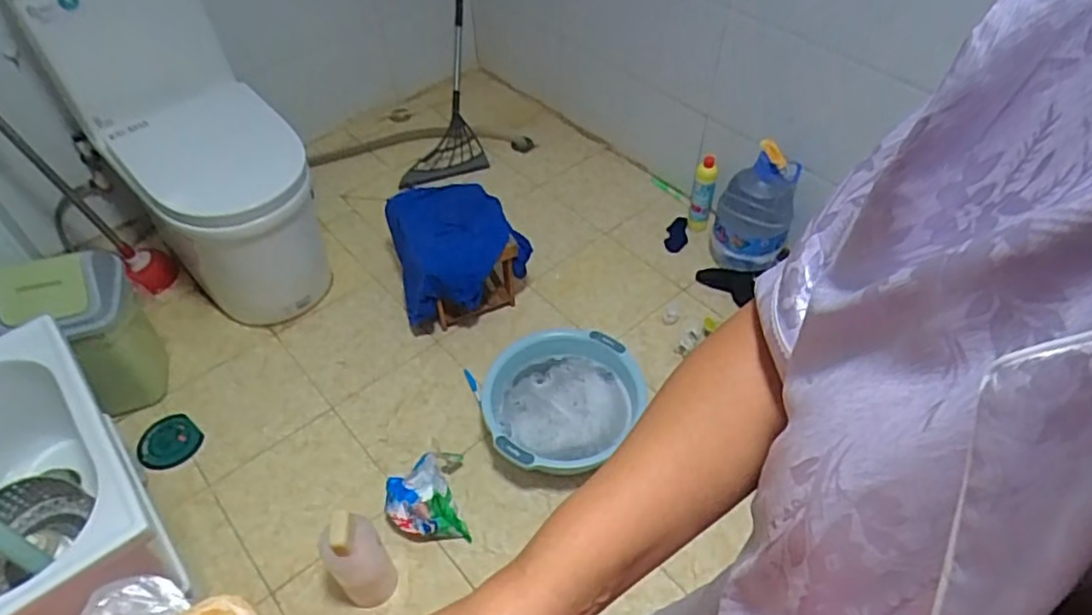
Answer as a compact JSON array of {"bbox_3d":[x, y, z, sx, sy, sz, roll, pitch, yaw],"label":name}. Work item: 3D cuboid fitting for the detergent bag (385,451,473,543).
[{"bbox_3d":[-0.267,0.422,1.488,0.173,0.112,0.179,-6,48,-4],"label":"detergent bag"}]

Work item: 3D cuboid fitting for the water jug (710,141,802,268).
[{"bbox_3d":[0.544,-0.248,1.732,0.184,0.359,0.184,16,50,15],"label":"water jug"}]

